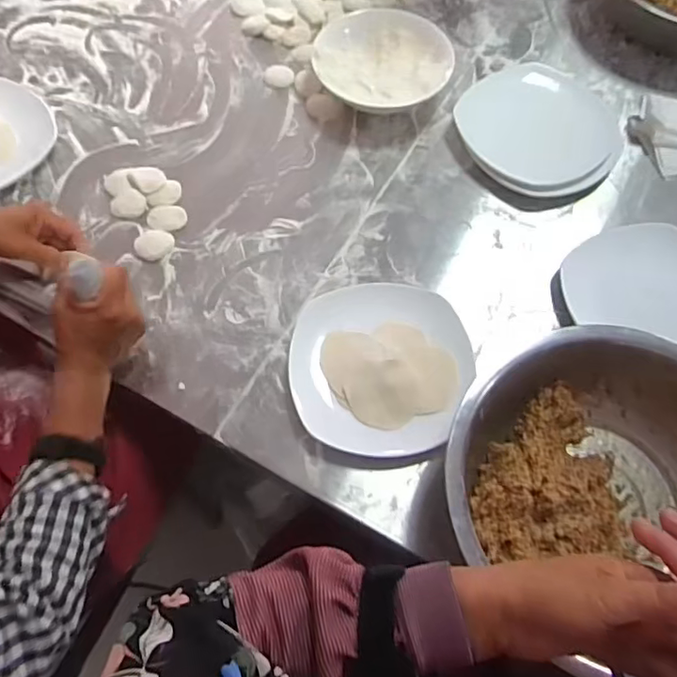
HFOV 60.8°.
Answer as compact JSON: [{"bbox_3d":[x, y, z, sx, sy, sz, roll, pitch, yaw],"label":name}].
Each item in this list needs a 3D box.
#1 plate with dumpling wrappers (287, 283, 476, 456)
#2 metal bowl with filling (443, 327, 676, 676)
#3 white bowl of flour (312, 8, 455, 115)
[{"bbox_3d":[0.043,0.023,0.585,0.175,0.025,0.187,1,65,-1],"label":"plate with dumpling wrappers"},{"bbox_3d":[0.236,0.136,0.494,0.288,0.083,0.276,15,65,5],"label":"metal bowl with filling"},{"bbox_3d":[0.056,-0.347,0.743,0.171,0.053,0.151,23,67,9],"label":"white bowl of flour"}]

